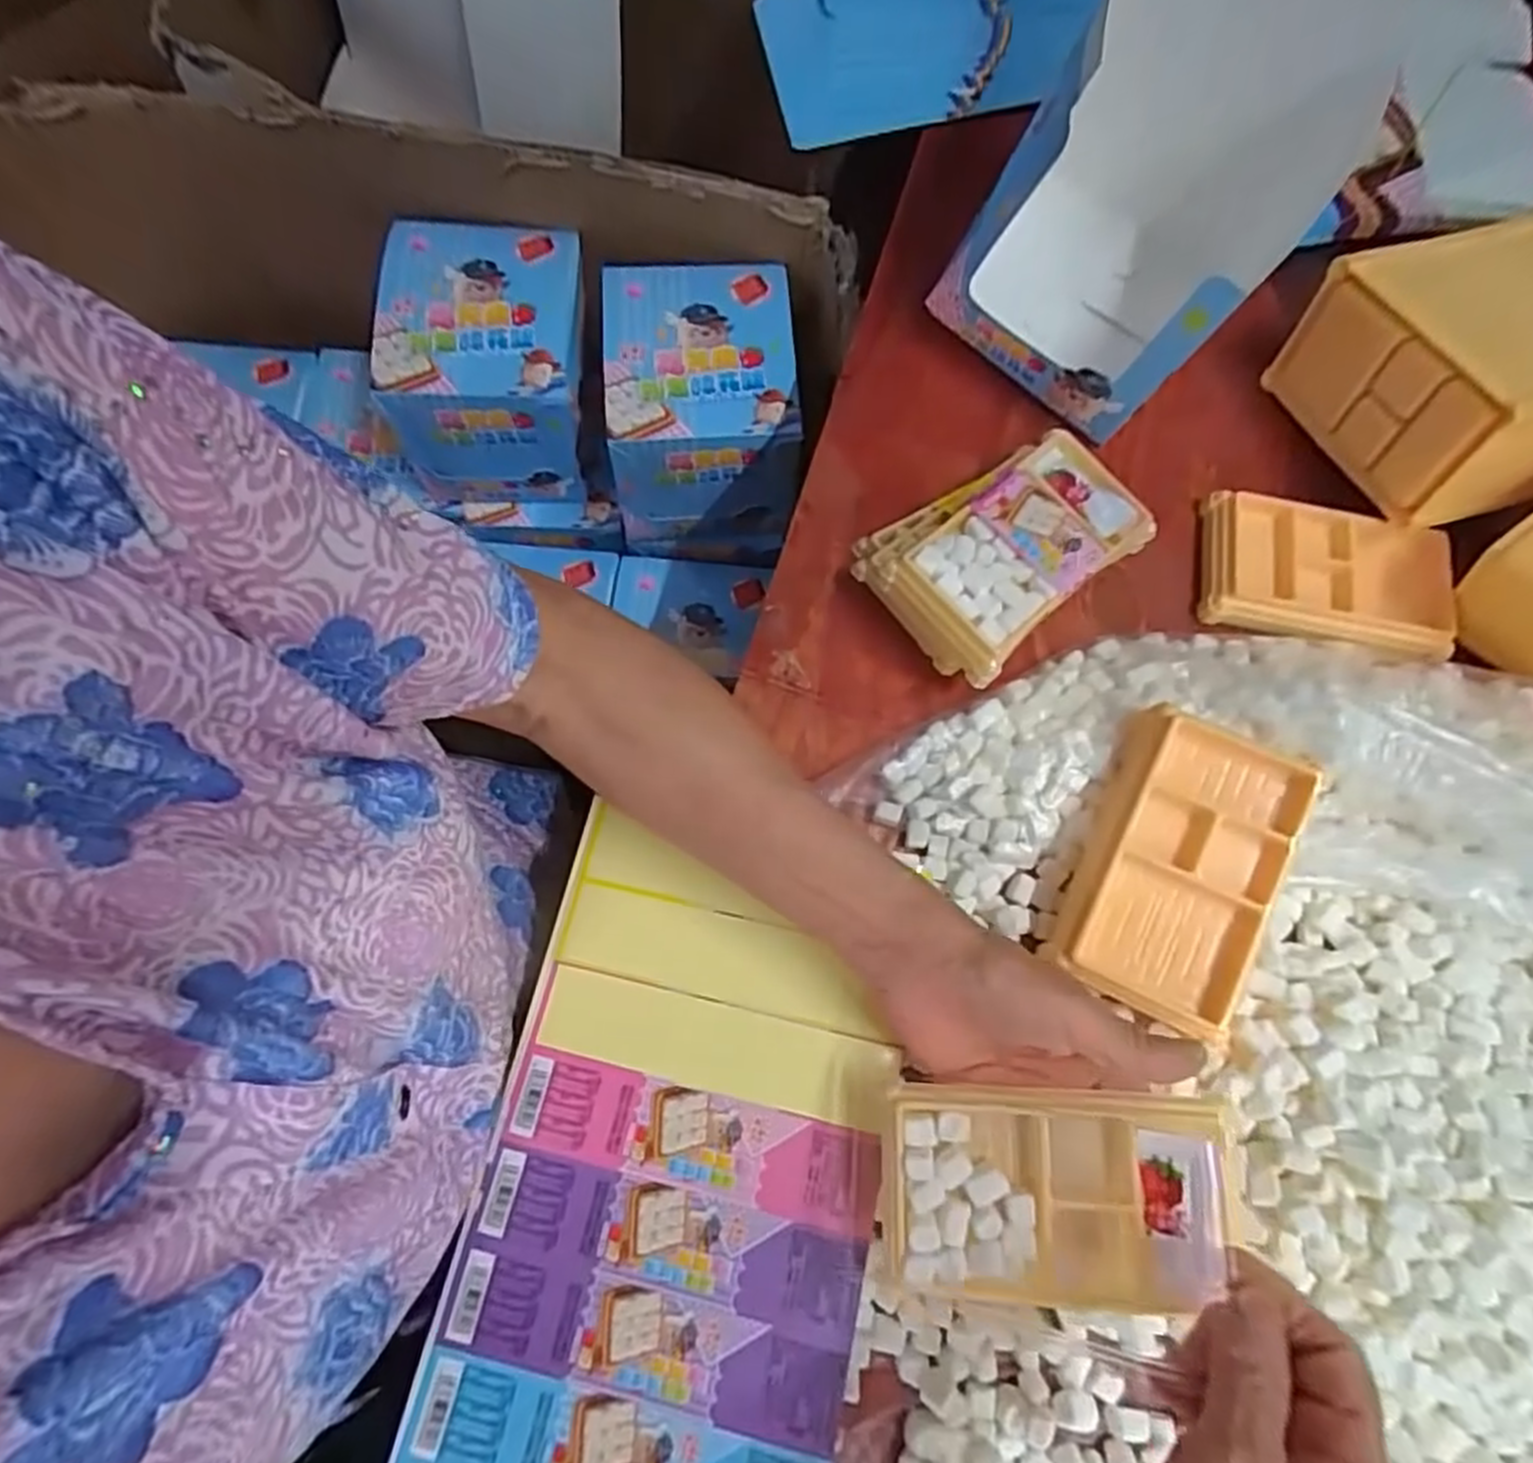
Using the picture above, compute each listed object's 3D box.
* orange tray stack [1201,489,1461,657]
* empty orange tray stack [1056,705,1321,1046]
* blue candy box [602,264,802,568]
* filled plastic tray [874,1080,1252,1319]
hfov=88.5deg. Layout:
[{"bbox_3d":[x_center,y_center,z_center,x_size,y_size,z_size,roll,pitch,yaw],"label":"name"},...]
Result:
[{"bbox_3d":[0.328,-0.088,0.459,0.142,0.030,0.082,11,72,0],"label":"orange tray stack"},{"bbox_3d":[0.194,0.066,0.369,0.074,0.036,0.135,23,73,9],"label":"empty orange tray stack"},{"bbox_3d":[-0.053,-0.264,0.661,0.154,0.155,0.176,3,72,-2],"label":"blue candy box"},{"bbox_3d":[0.114,0.184,0.311,0.129,0.018,0.075,2,71,2],"label":"filled plastic tray"}]

